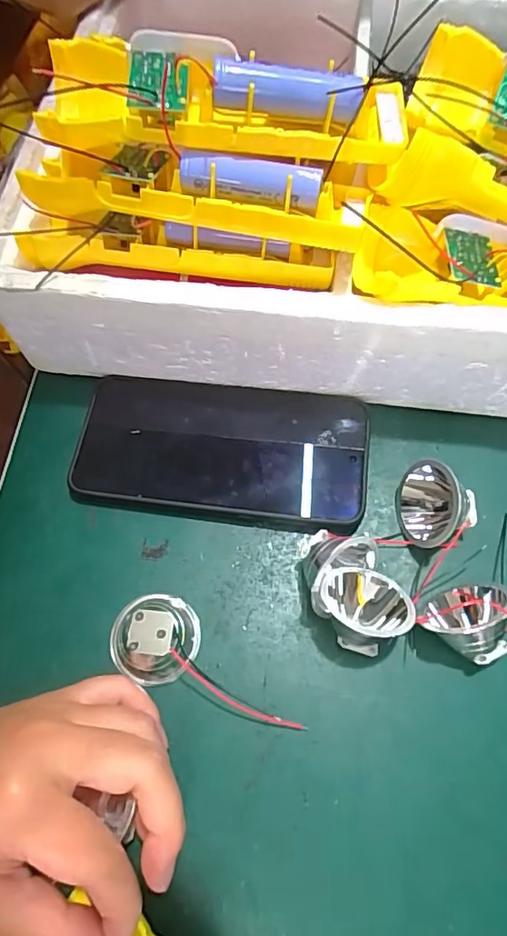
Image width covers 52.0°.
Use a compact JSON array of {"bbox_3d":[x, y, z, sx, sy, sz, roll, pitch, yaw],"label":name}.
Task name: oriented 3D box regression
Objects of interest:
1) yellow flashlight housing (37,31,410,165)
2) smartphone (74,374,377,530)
[{"bbox_3d":[-0.013,-0.168,0.238,0.167,0.035,0.053,1,65,3],"label":"yellow flashlight housing"},{"bbox_3d":[-0.019,-0.012,0.304,0.164,0.013,0.085,8,66,6],"label":"smartphone"}]

